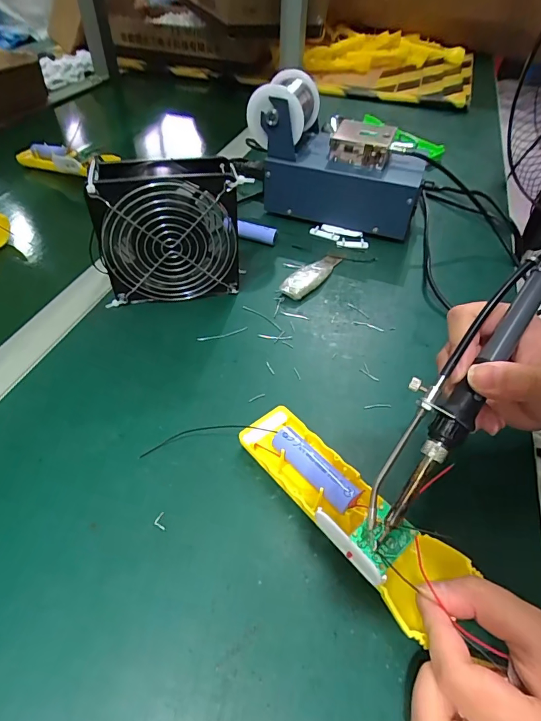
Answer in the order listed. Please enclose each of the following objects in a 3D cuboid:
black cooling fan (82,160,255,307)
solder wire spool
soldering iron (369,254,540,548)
[{"bbox_3d":[-0.093,-0.114,0.371,0.124,0.123,0.041,-8,49,-10],"label":"black cooling fan"},{"bbox_3d":[0.014,-0.296,0.474,0.064,0.066,0.089,18,50,12],"label":"solder wire spool"},{"bbox_3d":[0.115,0.006,0.228,0.038,0.021,0.204,36,89,25],"label":"soldering iron"}]

